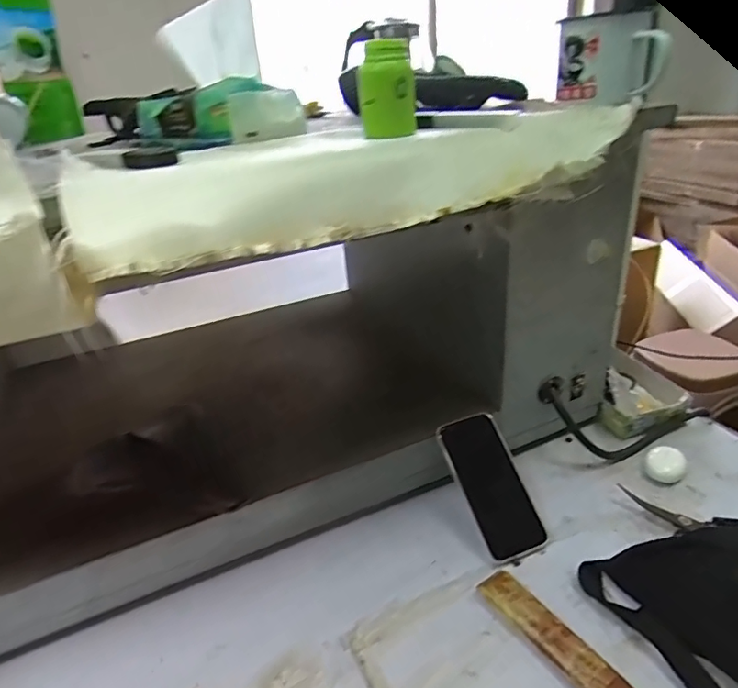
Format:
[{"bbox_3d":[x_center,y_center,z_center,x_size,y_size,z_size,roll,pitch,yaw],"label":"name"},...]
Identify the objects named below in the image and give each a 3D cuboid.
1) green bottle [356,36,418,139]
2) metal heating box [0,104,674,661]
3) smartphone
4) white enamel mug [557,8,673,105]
[{"bbox_3d":[0.016,-0.234,0.485,0.051,0.078,0.045,-3,28,2],"label":"green bottle"},{"bbox_3d":[-0.130,-0.038,0.738,0.874,0.374,0.570,-12,29,-14],"label":"metal heating box"},{"bbox_3d":[0.145,0.162,0.619,0.079,0.011,0.163,-15,66,-19],"label":"smartphone"},{"bbox_3d":[0.264,-0.310,0.578,0.105,0.083,0.080,10,32,24],"label":"white enamel mug"}]

